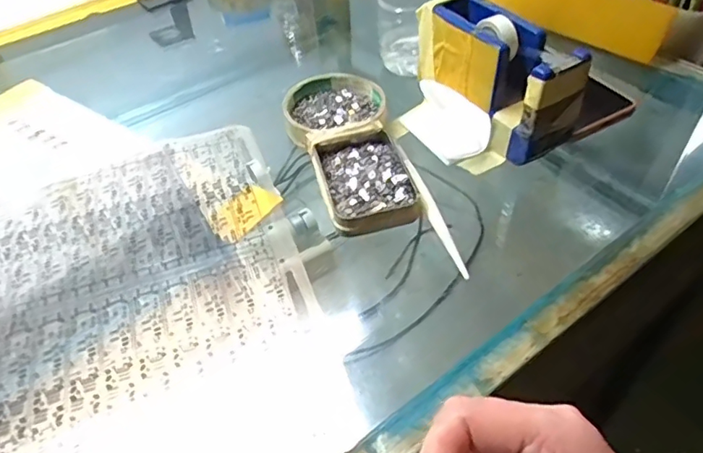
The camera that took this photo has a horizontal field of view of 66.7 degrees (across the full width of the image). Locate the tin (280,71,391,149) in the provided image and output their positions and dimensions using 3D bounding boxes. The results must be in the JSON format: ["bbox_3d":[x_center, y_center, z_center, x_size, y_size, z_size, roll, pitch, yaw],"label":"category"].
[{"bbox_3d":[-0.013,-0.097,0.435,0.081,0.016,0.077,-2,46,3],"label":"tin"}]

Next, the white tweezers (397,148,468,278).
[{"bbox_3d":[0.053,-0.013,0.364,0.008,0.009,0.123,-12,46,-7],"label":"white tweezers"}]

